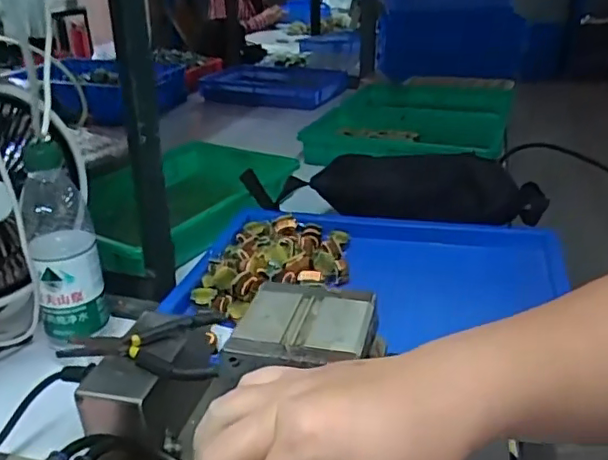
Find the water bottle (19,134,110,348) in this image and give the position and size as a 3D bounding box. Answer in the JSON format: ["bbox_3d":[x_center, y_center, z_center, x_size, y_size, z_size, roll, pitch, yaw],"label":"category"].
[{"bbox_3d":[-0.235,0.015,0.559,0.064,0.188,0.057,-10,27,-19],"label":"water bottle"}]

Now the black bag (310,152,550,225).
[{"bbox_3d":[0.175,-0.064,0.800,0.318,0.082,0.070,3,26,8],"label":"black bag"}]

